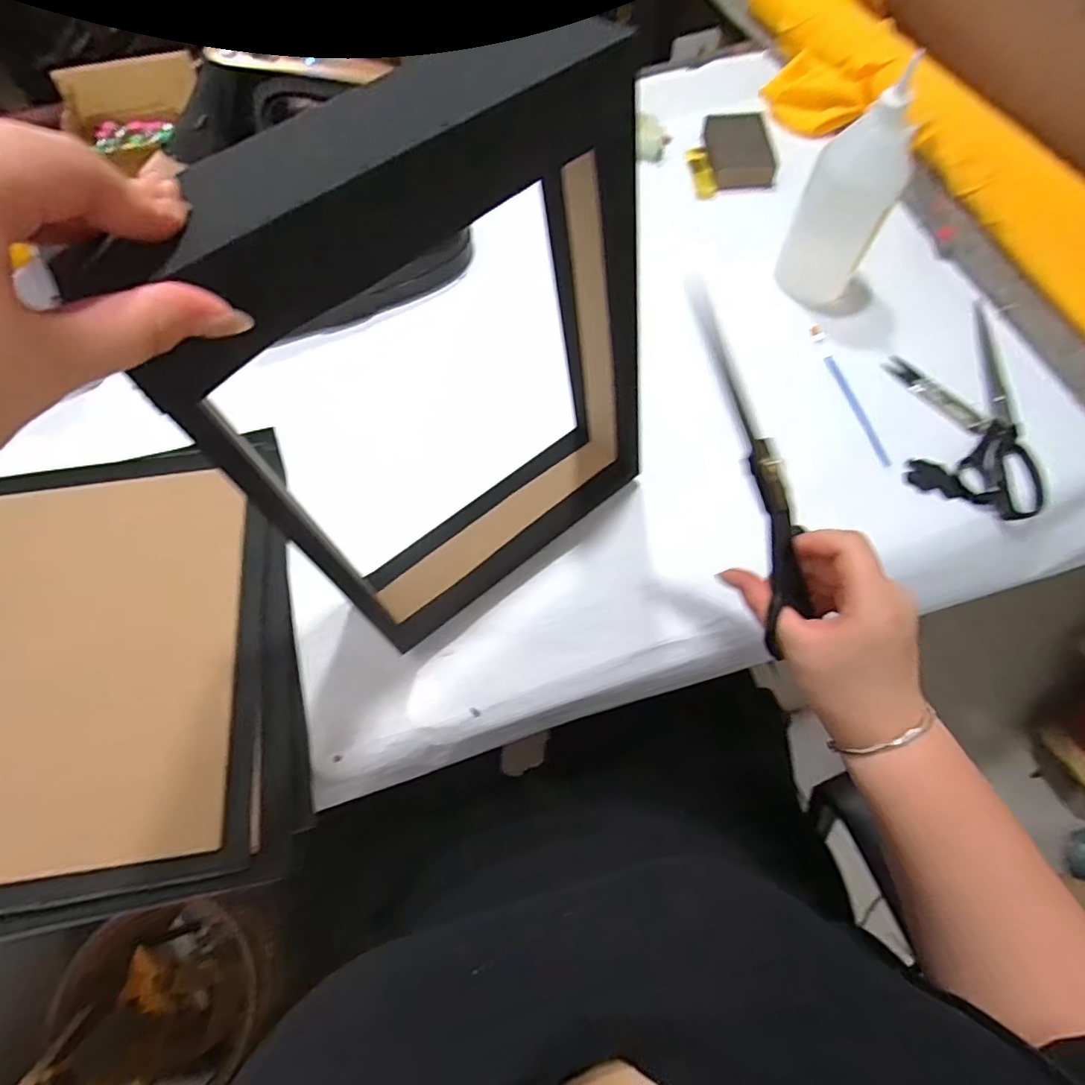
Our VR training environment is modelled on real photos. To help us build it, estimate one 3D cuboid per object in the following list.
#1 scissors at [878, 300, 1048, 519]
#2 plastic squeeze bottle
[{"bbox_3d":[0.384,-0.131,0.534,0.107,0.013,0.226,5,67,3],"label":"scissors"},{"bbox_3d":[0.275,-0.308,0.524,0.058,0.171,0.055,-7,67,-2],"label":"plastic squeeze bottle"}]

